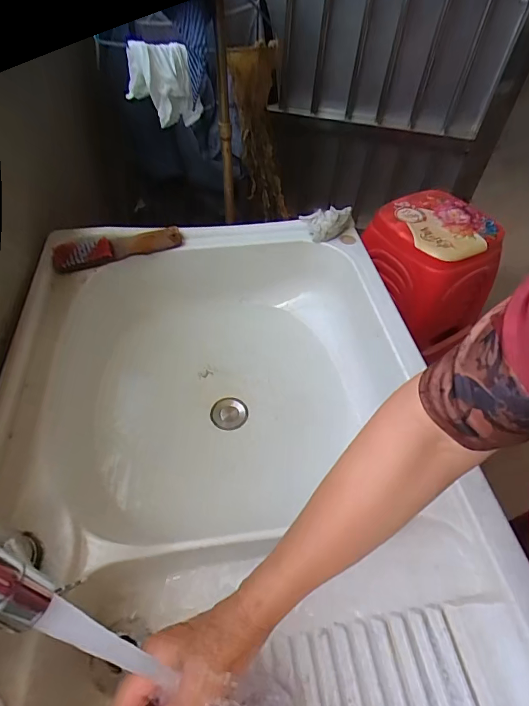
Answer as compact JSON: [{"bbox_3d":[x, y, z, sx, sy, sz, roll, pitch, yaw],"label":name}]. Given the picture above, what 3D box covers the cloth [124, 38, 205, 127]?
[{"bbox_3d":[-0.186,-0.500,0.771,0.126,0.140,0.065,-7,51,-10],"label":"cloth"}]

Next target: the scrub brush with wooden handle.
[{"bbox_3d":[-0.254,-0.184,0.724,0.215,0.033,0.032,-17,53,-17],"label":"scrub brush with wooden handle"}]

